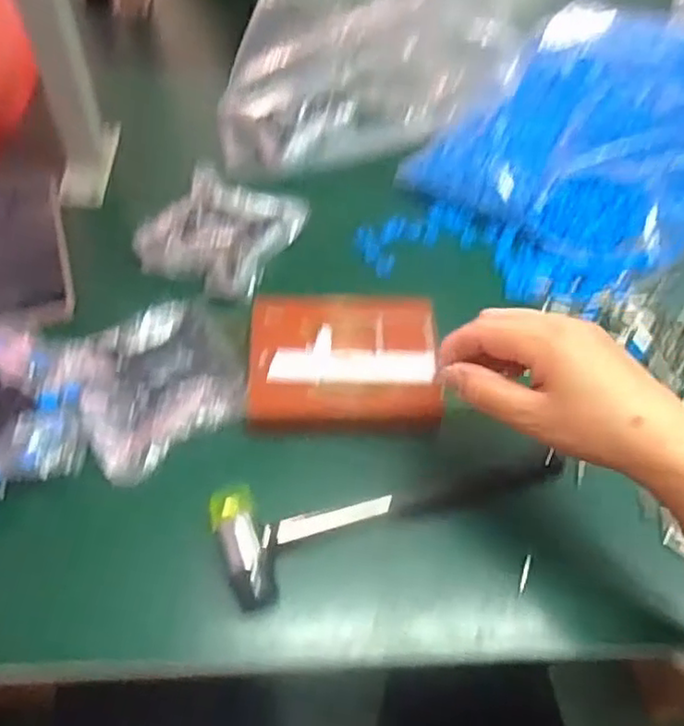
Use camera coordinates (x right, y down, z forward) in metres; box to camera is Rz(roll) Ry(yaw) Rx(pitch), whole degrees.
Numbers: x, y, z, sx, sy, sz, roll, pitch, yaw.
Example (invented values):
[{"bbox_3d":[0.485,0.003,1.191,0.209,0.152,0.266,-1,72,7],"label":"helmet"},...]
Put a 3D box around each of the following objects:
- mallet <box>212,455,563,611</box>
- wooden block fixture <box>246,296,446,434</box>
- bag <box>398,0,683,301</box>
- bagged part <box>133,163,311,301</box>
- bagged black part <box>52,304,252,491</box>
[{"bbox_3d":[0.036,0.088,0.446,0.238,0.027,0.072,-16,59,-14],"label":"mallet"},{"bbox_3d":[0.002,0.000,0.498,0.137,0.031,0.112,1,56,-3],"label":"wooden block fixture"},{"bbox_3d":[0.261,-0.222,0.633,0.236,0.085,0.366,41,63,21],"label":"bag"},{"bbox_3d":[-0.104,-0.117,0.573,0.108,0.023,0.119,24,58,12],"label":"bagged part"},{"bbox_3d":[-0.135,0.008,0.488,0.123,0.017,0.125,-28,63,-20],"label":"bagged black part"}]

